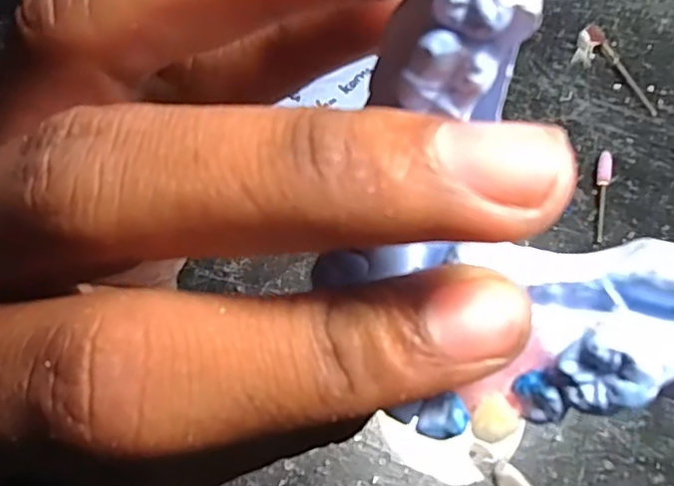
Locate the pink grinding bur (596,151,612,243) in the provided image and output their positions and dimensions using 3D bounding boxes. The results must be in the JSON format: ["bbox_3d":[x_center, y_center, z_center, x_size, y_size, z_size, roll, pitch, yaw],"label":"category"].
[{"bbox_3d":[0.121,-0.022,0.284,0.006,0.006,0.044,14,68,3],"label":"pink grinding bur"}]

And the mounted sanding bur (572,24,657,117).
[{"bbox_3d":[0.140,-0.085,0.308,0.016,0.011,0.053,-37,74,-15],"label":"mounted sanding bur"}]

